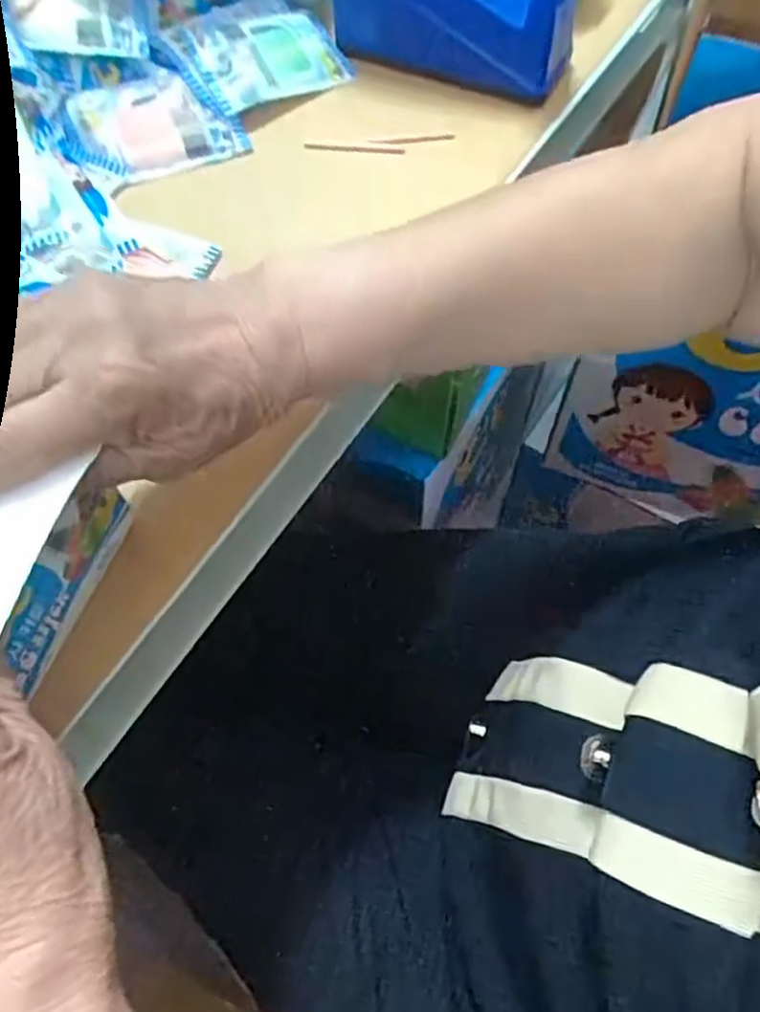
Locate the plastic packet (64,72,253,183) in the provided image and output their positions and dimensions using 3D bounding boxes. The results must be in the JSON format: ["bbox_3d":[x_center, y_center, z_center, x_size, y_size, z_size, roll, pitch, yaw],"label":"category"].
[{"bbox_3d":[-0.137,-0.232,0.433,0.100,0.007,0.062,-20,87,-11],"label":"plastic packet"}]

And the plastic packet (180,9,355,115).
[{"bbox_3d":[-0.072,-0.292,0.459,0.099,0.008,0.065,-26,82,-25],"label":"plastic packet"}]

